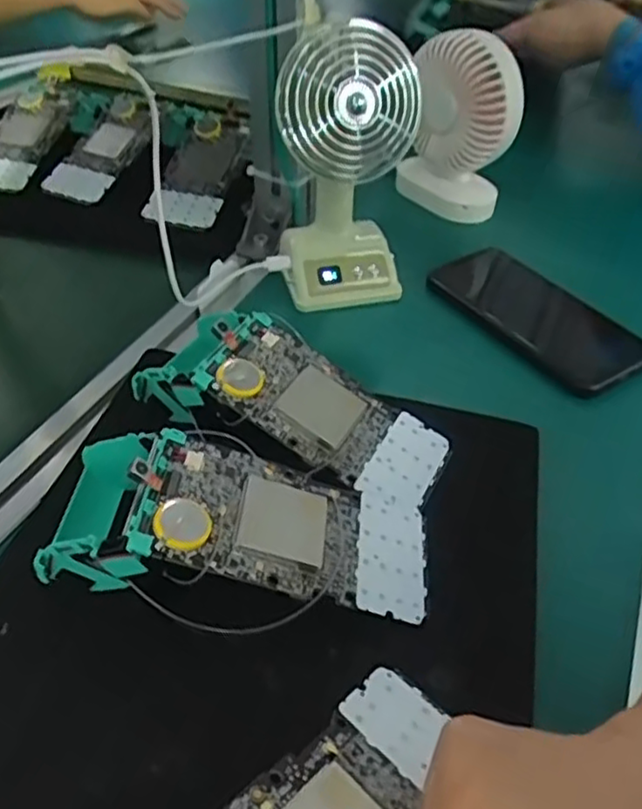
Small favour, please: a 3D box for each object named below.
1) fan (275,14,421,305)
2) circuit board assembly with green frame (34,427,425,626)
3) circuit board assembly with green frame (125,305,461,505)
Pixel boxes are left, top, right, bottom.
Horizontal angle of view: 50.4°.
[{"bbox_3d":[0.017,-0.155,0.459,0.093,0.167,0.071,5,45,-1],"label":"fan"},{"bbox_3d":[-0.033,0.052,0.314,0.171,0.045,0.075,6,45,0],"label":"circuit board assembly with green frame"},{"bbox_3d":[-0.018,0.002,0.379,0.174,0.051,0.075,24,48,17],"label":"circuit board assembly with green frame"}]

